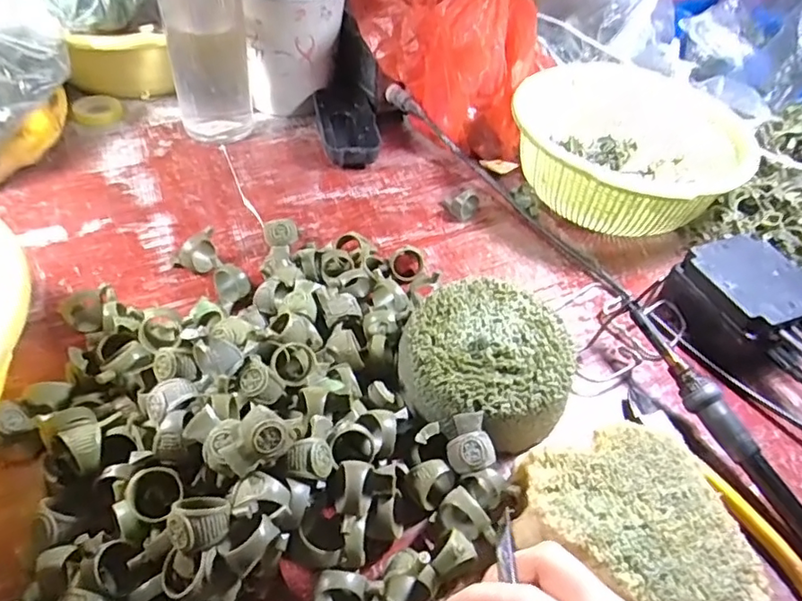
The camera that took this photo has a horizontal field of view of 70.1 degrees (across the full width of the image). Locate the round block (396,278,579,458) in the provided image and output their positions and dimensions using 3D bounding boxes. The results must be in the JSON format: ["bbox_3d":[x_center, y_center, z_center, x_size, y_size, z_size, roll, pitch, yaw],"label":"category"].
[{"bbox_3d":[0.051,0.040,0.357,0.101,0.049,0.099,3,47,-4],"label":"round block"}]

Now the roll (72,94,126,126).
[{"bbox_3d":[-0.289,-0.182,0.547,0.043,0.012,0.039,-18,52,-22],"label":"roll"}]

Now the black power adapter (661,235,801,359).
[{"bbox_3d":[0.247,-0.001,0.418,0.076,0.050,0.078,-14,51,-18],"label":"black power adapter"}]

